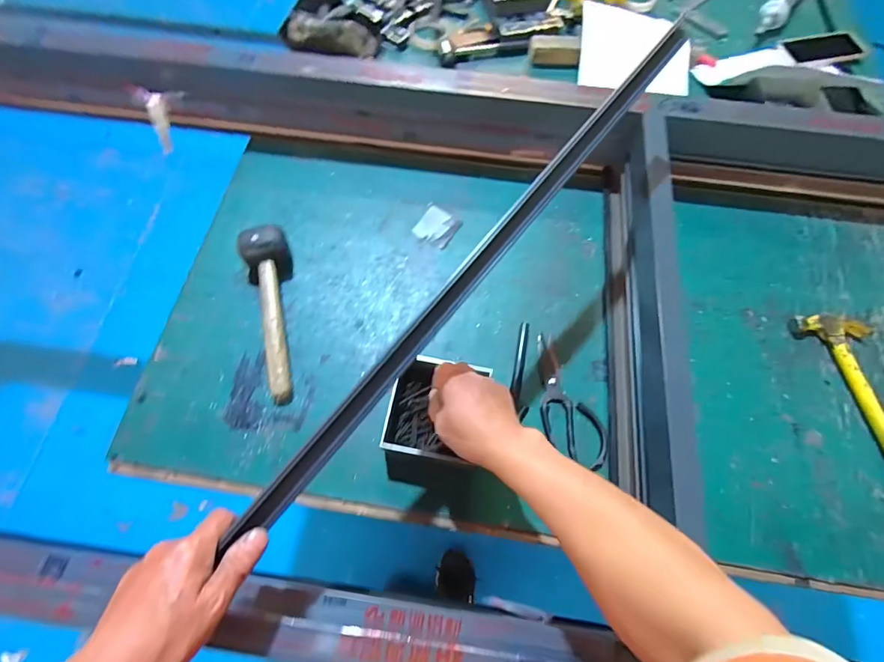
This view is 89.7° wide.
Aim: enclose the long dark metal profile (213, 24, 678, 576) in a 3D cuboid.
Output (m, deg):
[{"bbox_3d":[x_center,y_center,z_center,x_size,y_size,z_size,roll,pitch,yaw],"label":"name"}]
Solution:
[{"bbox_3d":[0.052,-0.086,0.450,0.018,0.029,0.678,38,77,14],"label":"long dark metal profile"}]

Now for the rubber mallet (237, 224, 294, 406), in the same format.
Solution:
[{"bbox_3d":[-0.244,-0.031,0.635,0.067,0.058,0.266,-13,68,-7],"label":"rubber mallet"}]

